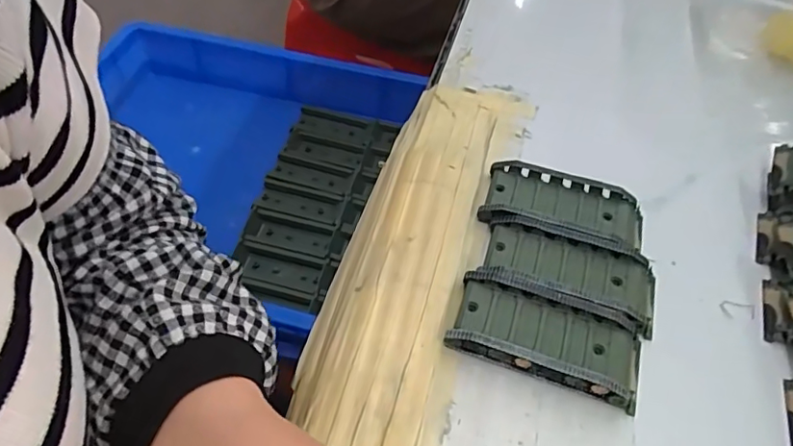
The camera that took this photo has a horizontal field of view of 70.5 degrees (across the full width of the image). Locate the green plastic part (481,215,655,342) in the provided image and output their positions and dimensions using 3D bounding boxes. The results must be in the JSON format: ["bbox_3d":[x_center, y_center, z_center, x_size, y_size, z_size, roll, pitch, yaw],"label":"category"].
[{"bbox_3d":[0.098,0.027,0.314,0.094,0.019,0.045,17,53,8],"label":"green plastic part"}]

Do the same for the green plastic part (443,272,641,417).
[{"bbox_3d":[0.078,0.059,0.288,0.095,0.021,0.044,17,53,9],"label":"green plastic part"}]

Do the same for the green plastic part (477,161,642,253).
[{"bbox_3d":[0.102,-0.009,0.341,0.094,0.018,0.044,16,52,8],"label":"green plastic part"}]

